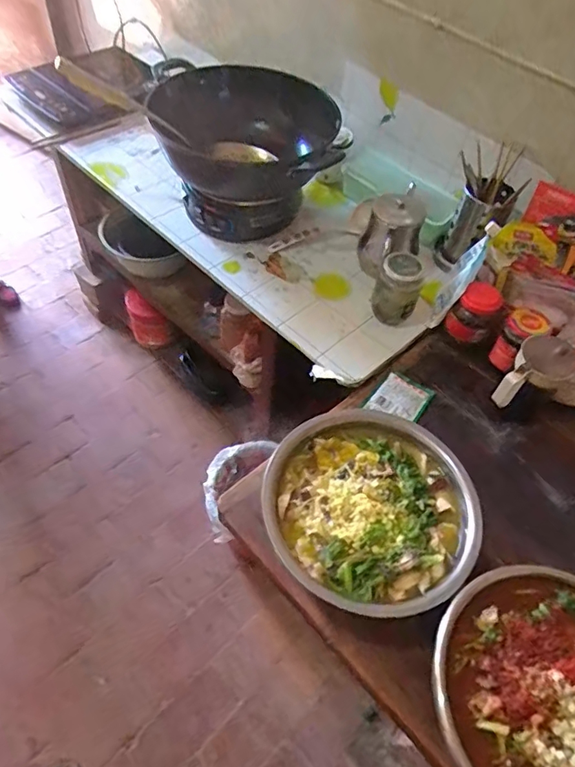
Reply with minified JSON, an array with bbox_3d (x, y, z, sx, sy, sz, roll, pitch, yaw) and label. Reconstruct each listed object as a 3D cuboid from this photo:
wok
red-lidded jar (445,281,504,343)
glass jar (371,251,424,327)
[{"bbox_3d":[-0.104,-0.529,1.063,0.398,0.133,0.313,15,54,6],"label":"wok"},{"bbox_3d":[0.345,-0.131,0.944,0.068,0.084,0.072,2,55,-4],"label":"red-lidded jar"},{"bbox_3d":[0.201,-0.174,0.941,0.064,0.121,0.078,-1,55,-6],"label":"glass jar"}]

